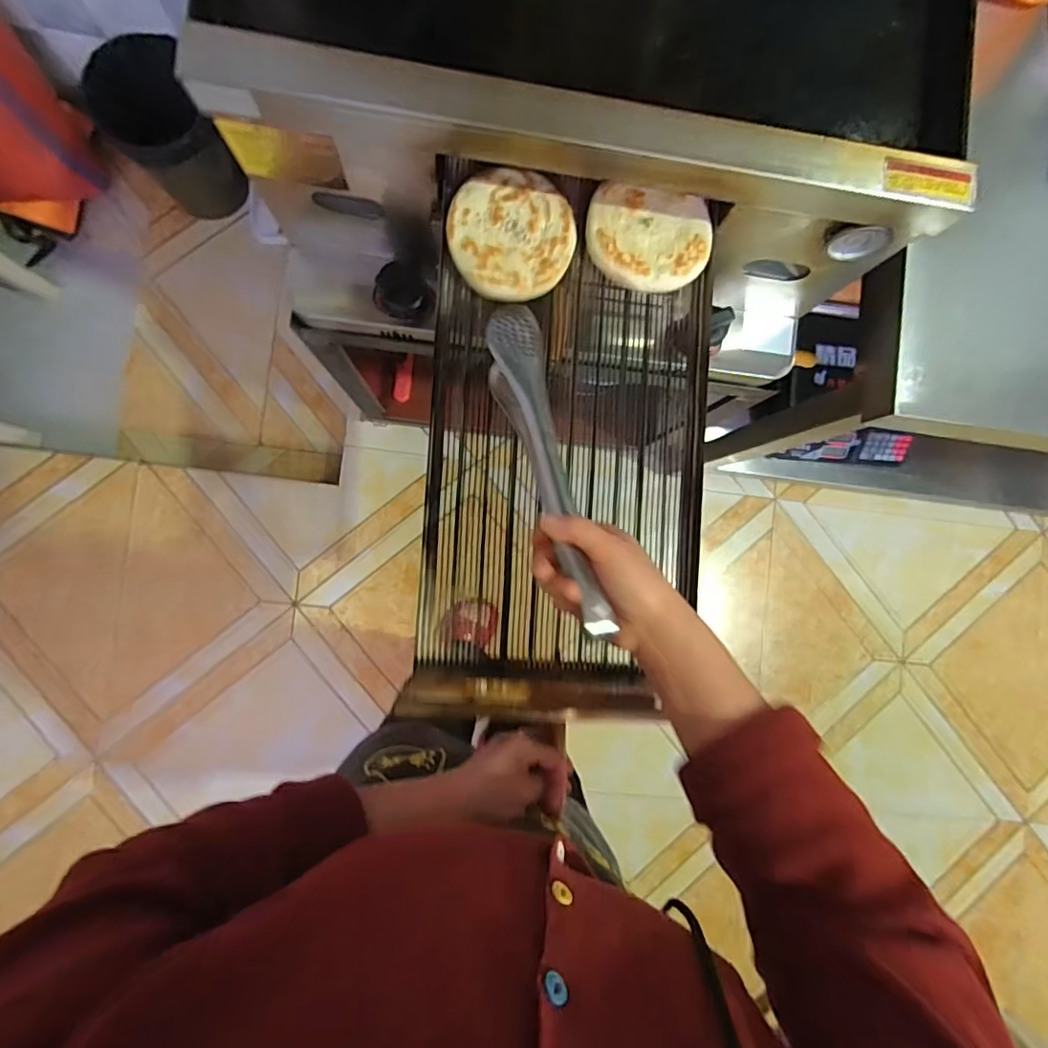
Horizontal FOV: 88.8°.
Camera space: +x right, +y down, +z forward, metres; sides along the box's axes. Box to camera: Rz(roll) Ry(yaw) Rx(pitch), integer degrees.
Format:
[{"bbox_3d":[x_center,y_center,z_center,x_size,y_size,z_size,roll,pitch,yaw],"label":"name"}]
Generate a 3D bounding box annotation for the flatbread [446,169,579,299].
[{"bbox_3d":[-0.011,-0.279,0.516,0.117,0.016,0.118,0,88,-5],"label":"flatbread"}]

